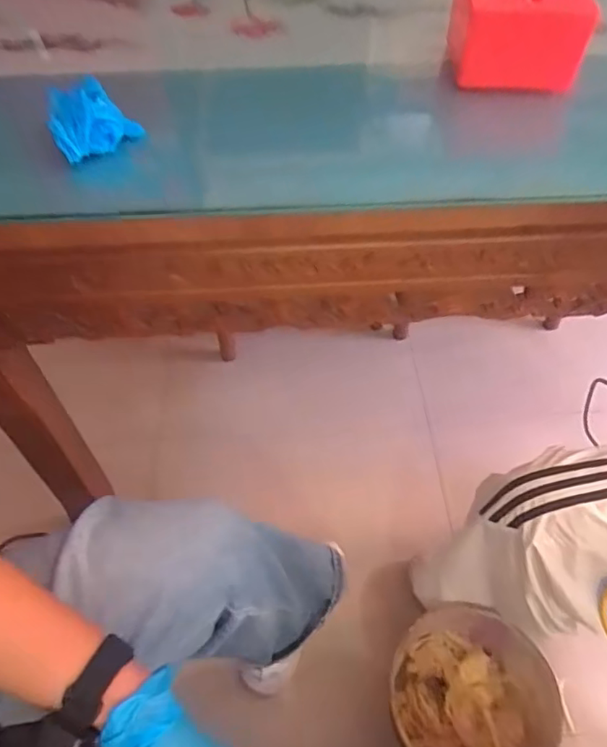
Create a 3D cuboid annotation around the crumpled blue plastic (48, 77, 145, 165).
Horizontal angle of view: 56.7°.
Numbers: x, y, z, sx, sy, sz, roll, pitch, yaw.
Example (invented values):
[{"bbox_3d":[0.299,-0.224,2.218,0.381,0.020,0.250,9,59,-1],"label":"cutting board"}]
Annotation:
[{"bbox_3d":[-0.184,-0.224,0.489,0.072,0.048,0.061,-21,55,-13],"label":"crumpled blue plastic"}]

